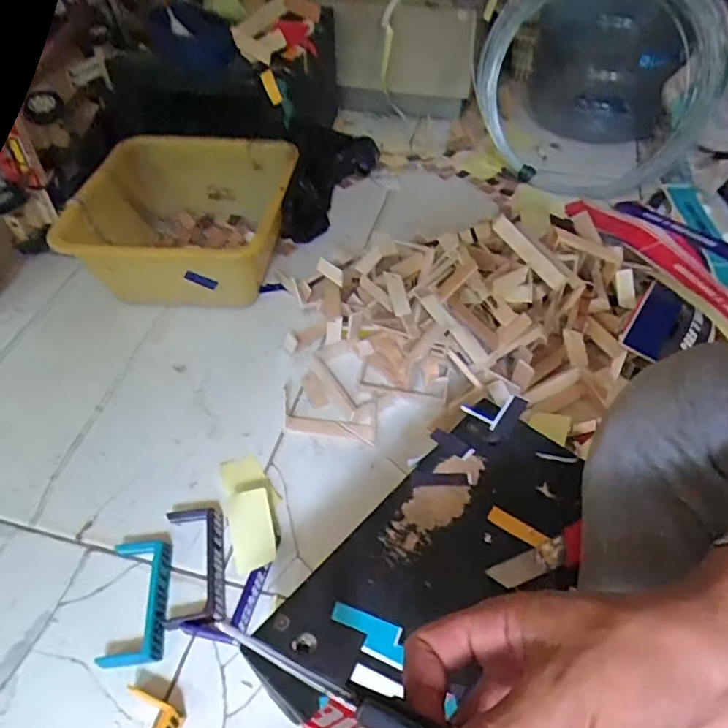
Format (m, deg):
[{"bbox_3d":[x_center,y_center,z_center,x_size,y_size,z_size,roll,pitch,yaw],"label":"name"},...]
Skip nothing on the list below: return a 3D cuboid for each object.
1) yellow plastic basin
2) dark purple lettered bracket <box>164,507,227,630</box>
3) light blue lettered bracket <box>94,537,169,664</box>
[{"bbox_3d":[-0.239,-0.183,0.802,0.268,0.143,0.237,2,48,4],"label":"yellow plastic basin"},{"bbox_3d":[-0.159,0.185,0.552,0.052,0.016,0.111,-9,49,-5],"label":"dark purple lettered bracket"},{"bbox_3d":[-0.206,0.214,0.535,0.054,0.017,0.110,-6,48,-2],"label":"light blue lettered bracket"}]

